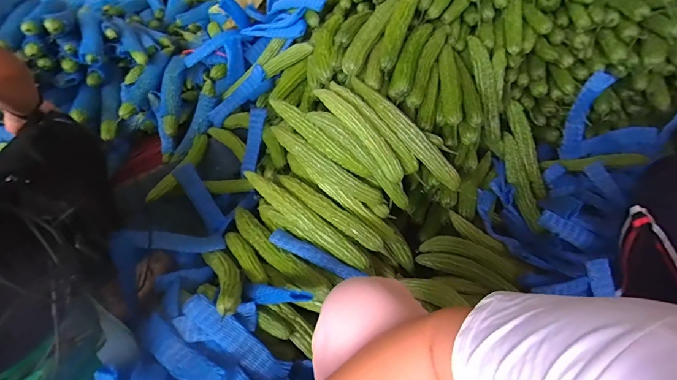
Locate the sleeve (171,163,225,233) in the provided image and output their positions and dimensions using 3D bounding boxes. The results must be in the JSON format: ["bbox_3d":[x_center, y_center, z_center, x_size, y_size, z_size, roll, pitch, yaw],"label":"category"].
[{"bbox_3d":[-0.396,0.019,1.026,0.058,0.012,0.224,-35,78,-16],"label":"sleeve"}]

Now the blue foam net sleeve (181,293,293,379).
[{"bbox_3d":[-0.207,0.297,0.711,0.245,0.032,0.055,36,55,6],"label":"blue foam net sleeve"}]

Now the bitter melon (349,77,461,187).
[{"bbox_3d":[0.151,-0.143,0.832,0.053,0.063,0.356,-37,79,-28],"label":"bitter melon"}]

